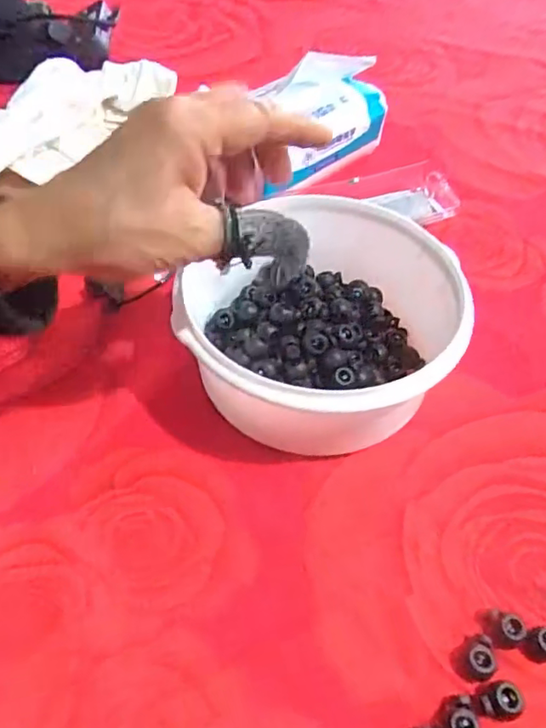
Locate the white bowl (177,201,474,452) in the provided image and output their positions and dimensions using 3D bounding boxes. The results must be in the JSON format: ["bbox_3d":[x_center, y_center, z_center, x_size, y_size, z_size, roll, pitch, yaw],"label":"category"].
[{"bbox_3d":[0.029,-0.020,0.356,0.158,0.077,0.161,10,50,6],"label":"white bowl"}]

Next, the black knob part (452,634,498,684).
[{"bbox_3d":[0.094,0.138,0.270,0.016,0.013,0.017,-4,50,-6],"label":"black knob part"}]

